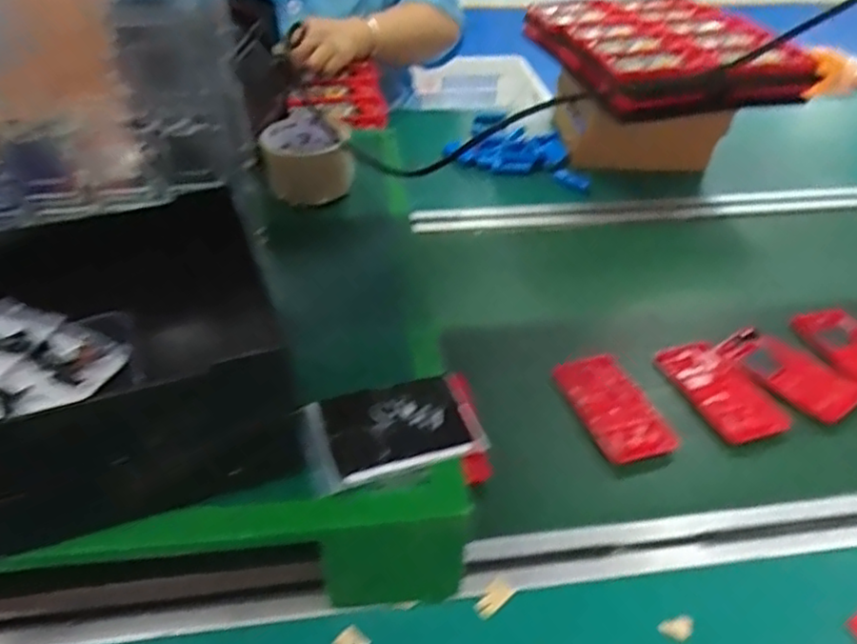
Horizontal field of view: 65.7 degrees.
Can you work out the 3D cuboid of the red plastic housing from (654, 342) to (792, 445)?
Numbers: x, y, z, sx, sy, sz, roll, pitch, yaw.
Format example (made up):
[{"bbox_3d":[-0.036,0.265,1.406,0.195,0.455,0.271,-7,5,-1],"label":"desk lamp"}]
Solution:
[{"bbox_3d":[0.271,0.061,0.617,0.066,0.005,0.117,-15,45,-16],"label":"red plastic housing"}]

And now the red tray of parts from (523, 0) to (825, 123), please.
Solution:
[{"bbox_3d":[0.297,-0.364,0.872,0.262,0.059,0.317,-10,42,-12],"label":"red tray of parts"}]

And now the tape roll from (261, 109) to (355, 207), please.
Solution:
[{"bbox_3d":[-0.118,-0.158,0.646,0.083,0.052,0.092,-10,42,-12],"label":"tape roll"}]

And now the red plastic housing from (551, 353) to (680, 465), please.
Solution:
[{"bbox_3d":[0.165,0.073,0.599,0.075,0.015,0.118,-15,45,-15],"label":"red plastic housing"}]

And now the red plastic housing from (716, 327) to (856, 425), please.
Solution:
[{"bbox_3d":[0.344,0.046,0.634,0.076,0.007,0.120,-26,48,-25],"label":"red plastic housing"}]

